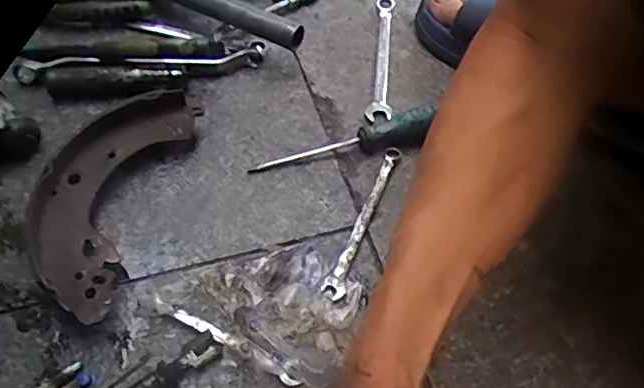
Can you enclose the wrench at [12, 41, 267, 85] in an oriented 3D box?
[{"bbox_3d":[-0.174,-0.133,0.570,0.240,0.025,0.033,-10,57,-10],"label":"wrench"}]

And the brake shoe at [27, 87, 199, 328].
[{"bbox_3d":[-0.172,-0.003,0.475,0.088,0.036,0.211,13,56,6],"label":"brake shoe"}]

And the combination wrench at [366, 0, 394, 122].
[{"bbox_3d":[0.063,-0.144,0.613,0.023,0.015,0.174,7,55,1],"label":"combination wrench"}]

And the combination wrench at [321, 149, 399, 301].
[{"bbox_3d":[0.035,0.019,0.499,0.016,0.008,0.156,20,57,10],"label":"combination wrench"}]

